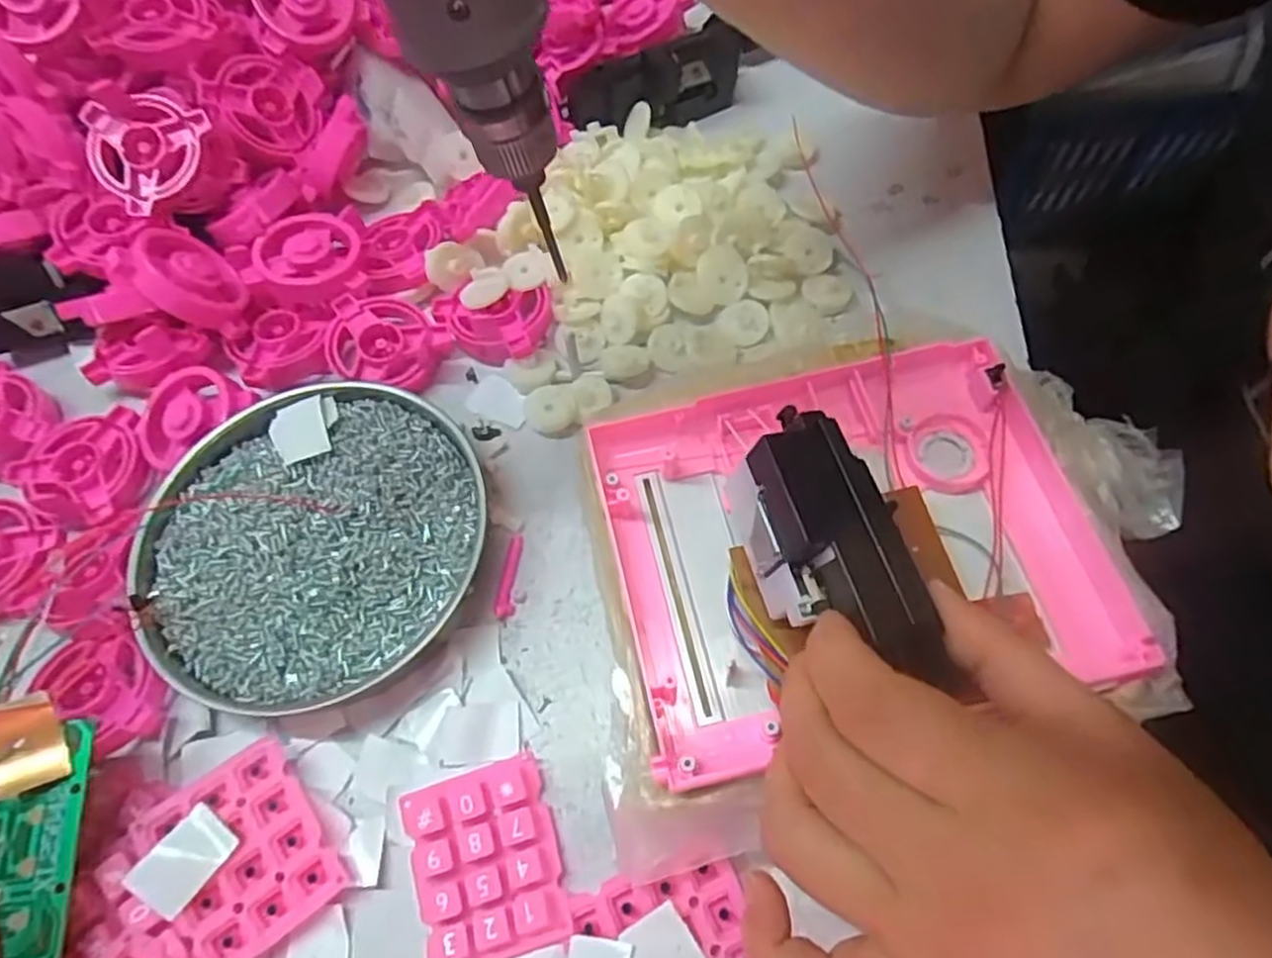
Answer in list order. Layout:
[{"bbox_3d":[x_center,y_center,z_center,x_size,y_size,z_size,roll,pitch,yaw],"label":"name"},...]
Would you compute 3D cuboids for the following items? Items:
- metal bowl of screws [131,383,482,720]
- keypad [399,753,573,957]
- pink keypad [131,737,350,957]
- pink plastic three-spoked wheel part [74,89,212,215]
[{"bbox_3d":[-0.128,0.023,0.295,0.129,0.023,0.131,2,64,3],"label":"metal bowl of screws"},{"bbox_3d":[-0.052,0.128,0.249,0.048,0.005,0.059,-17,65,-6],"label":"keypad"},{"bbox_3d":[-0.133,0.125,0.249,0.046,0.012,0.059,-35,68,-14],"label":"pink keypad"},{"bbox_3d":[-0.222,-0.149,0.338,0.054,0.009,0.049,-12,91,-6],"label":"pink plastic three-spoked wheel part"}]

